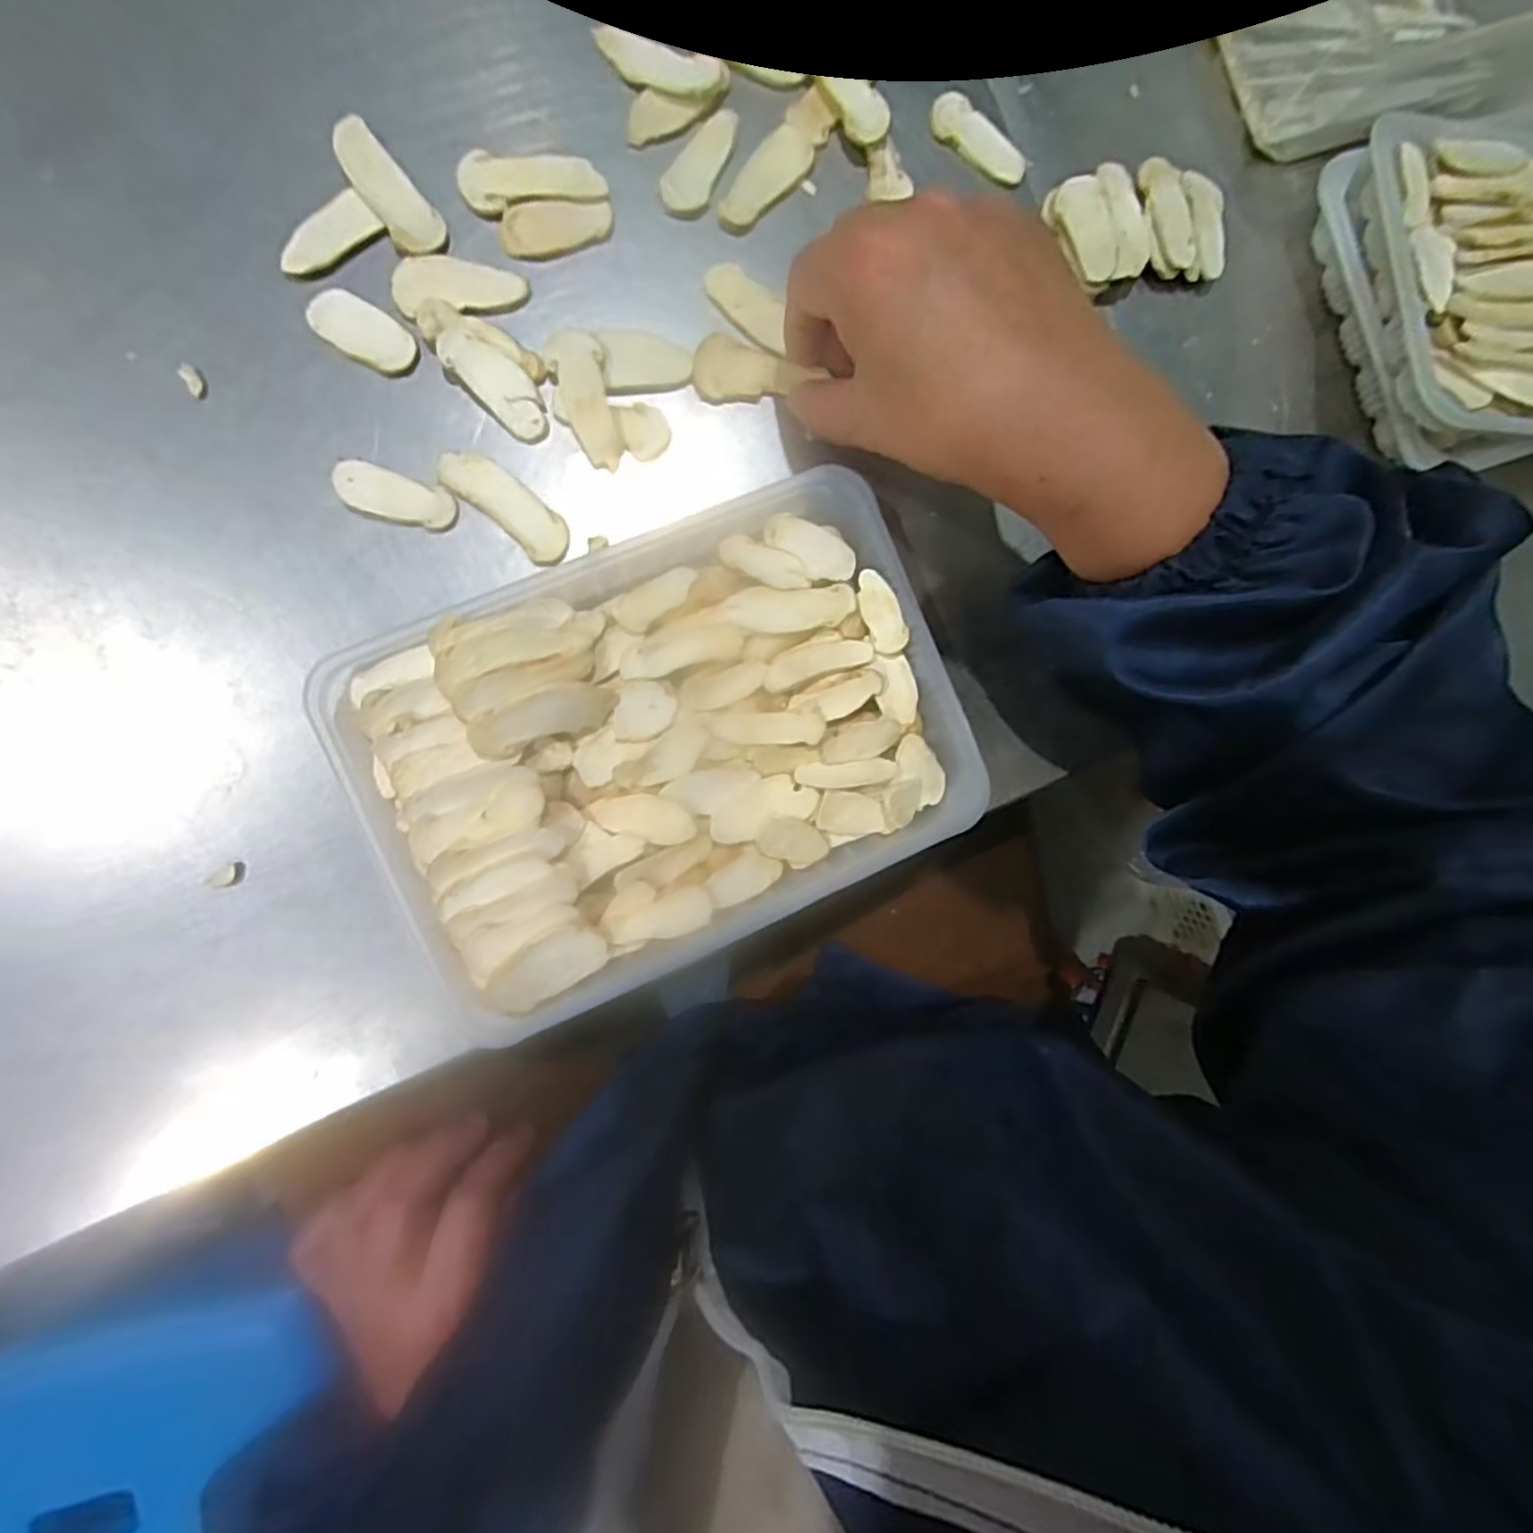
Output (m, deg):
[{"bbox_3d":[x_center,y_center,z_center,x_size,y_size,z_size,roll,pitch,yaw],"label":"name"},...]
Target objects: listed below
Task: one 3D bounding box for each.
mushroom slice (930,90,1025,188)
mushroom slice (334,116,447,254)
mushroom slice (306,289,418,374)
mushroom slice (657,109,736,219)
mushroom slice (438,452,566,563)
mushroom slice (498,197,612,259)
[{"bbox_3d":[0.099,-0.289,0.328,0.049,0.005,0.023,32,85,-6],"label":"mushroom slice"},{"bbox_3d":[-0.150,-0.229,0.281,0.020,0.006,0.052,-40,94,-7],"label":"mushroom slice"},{"bbox_3d":[-0.160,-0.172,0.282,0.041,0.004,0.022,31,85,-6],"label":"mushroom slice"},{"bbox_3d":[-0.028,-0.257,0.303,0.020,0.004,0.050,31,85,-6],"label":"mushroom slice"},{"bbox_3d":[-0.106,-0.107,0.287,0.055,0.004,0.021,40,84,-5],"label":"mushroom slice"},{"bbox_3d":[-0.087,-0.224,0.295,0.046,0.004,0.019,-18,110,-11],"label":"mushroom slice"}]

